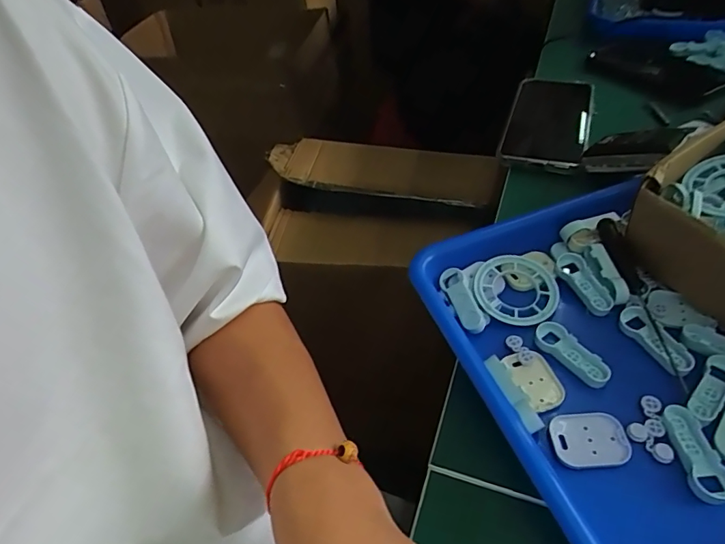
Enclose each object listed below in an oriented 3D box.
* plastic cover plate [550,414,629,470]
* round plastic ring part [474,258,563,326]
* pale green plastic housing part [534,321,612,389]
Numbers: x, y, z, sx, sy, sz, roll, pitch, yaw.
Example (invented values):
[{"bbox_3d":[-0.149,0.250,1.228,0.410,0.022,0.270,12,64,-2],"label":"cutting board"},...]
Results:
[{"bbox_3d":[0.126,0.093,0.269,0.039,0.006,0.029,-4,46,3],"label":"plastic cover plate"},{"bbox_3d":[0.108,0.010,0.339,0.057,0.011,0.053,-3,46,4],"label":"round plastic ring part"},{"bbox_3d":[0.130,0.051,0.302,0.018,0.008,0.050,-28,50,-19],"label":"pale green plastic housing part"}]

